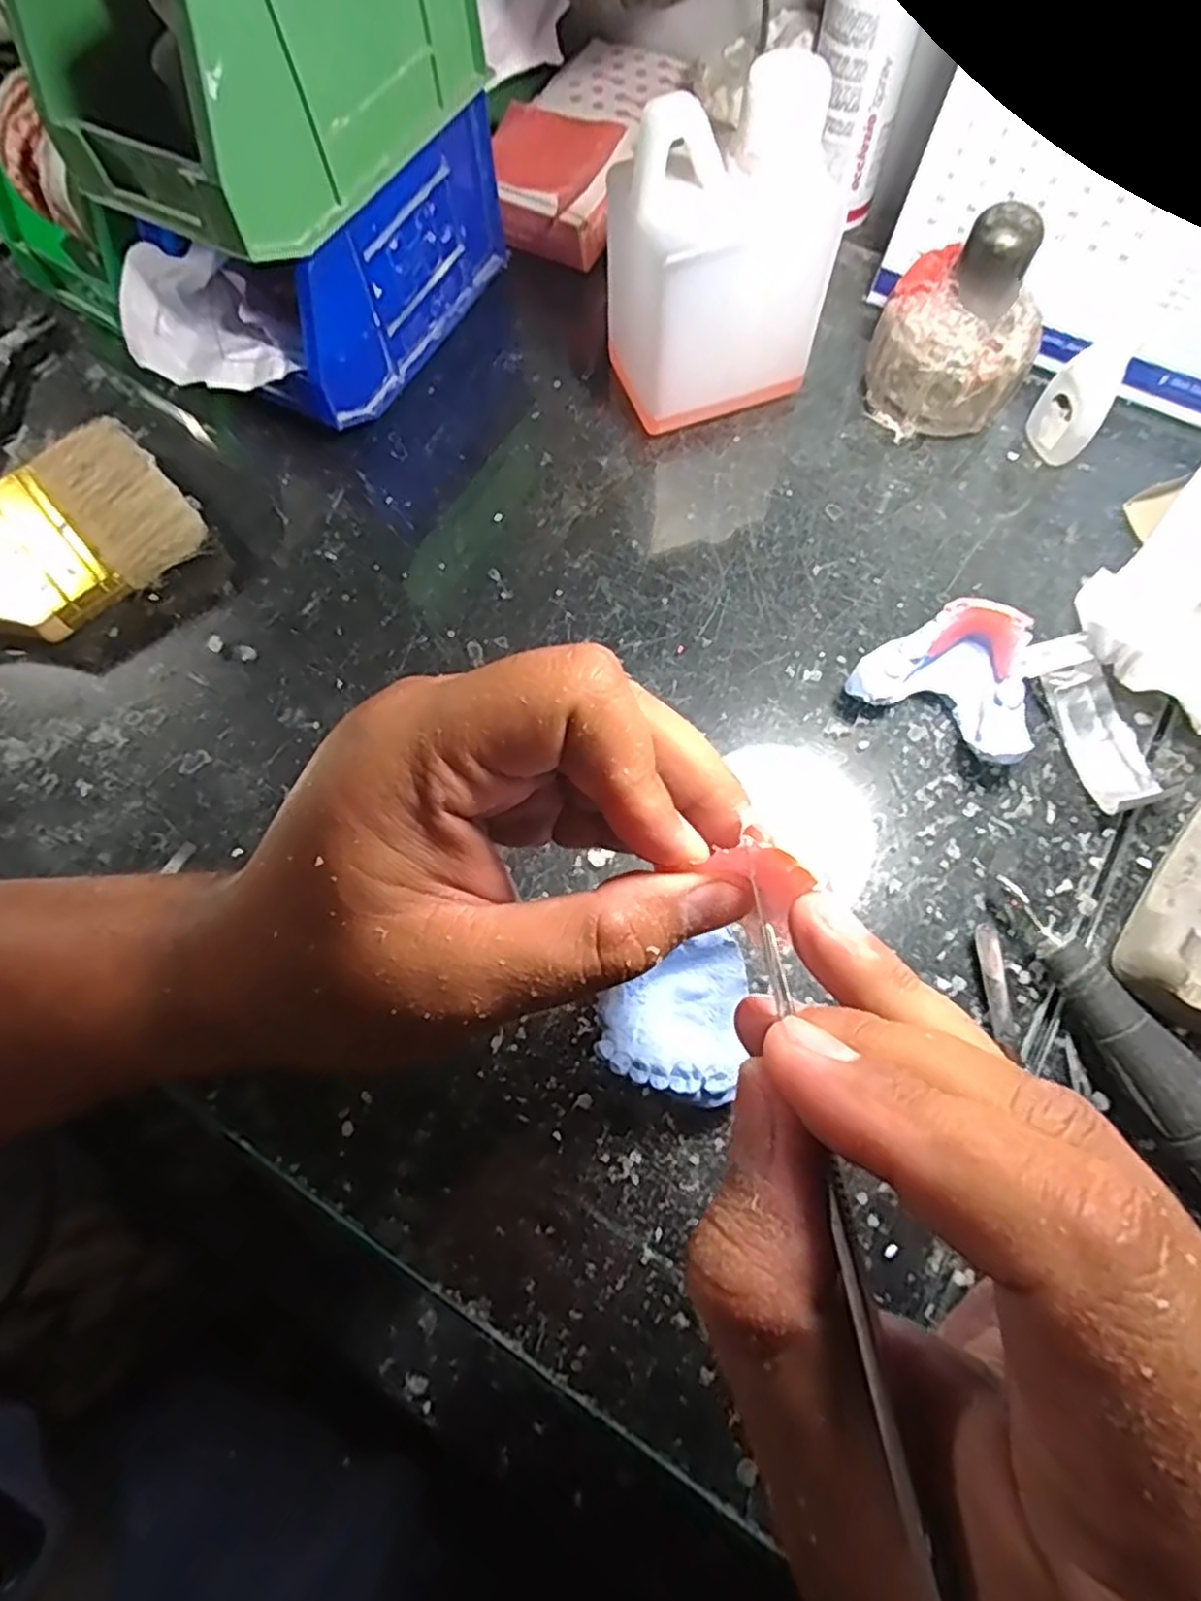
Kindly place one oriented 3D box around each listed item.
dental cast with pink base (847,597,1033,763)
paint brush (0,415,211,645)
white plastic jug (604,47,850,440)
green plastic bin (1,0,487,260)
[{"bbox_3d":[0.151,-0.051,0.306,0.071,0.042,0.052,34,75,12],"label":"dental cast with pink base"},{"bbox_3d":[-0.305,-0.098,0.348,0.216,0.022,0.095,-39,74,-11],"label":"paint brush"},{"bbox_3d":[0.056,-0.247,0.339,0.098,0.126,0.059,-14,71,-3],"label":"white plastic jug"},{"bbox_3d":[-0.136,-0.313,0.291,0.090,0.083,0.163,31,74,11],"label":"green plastic bin"}]

